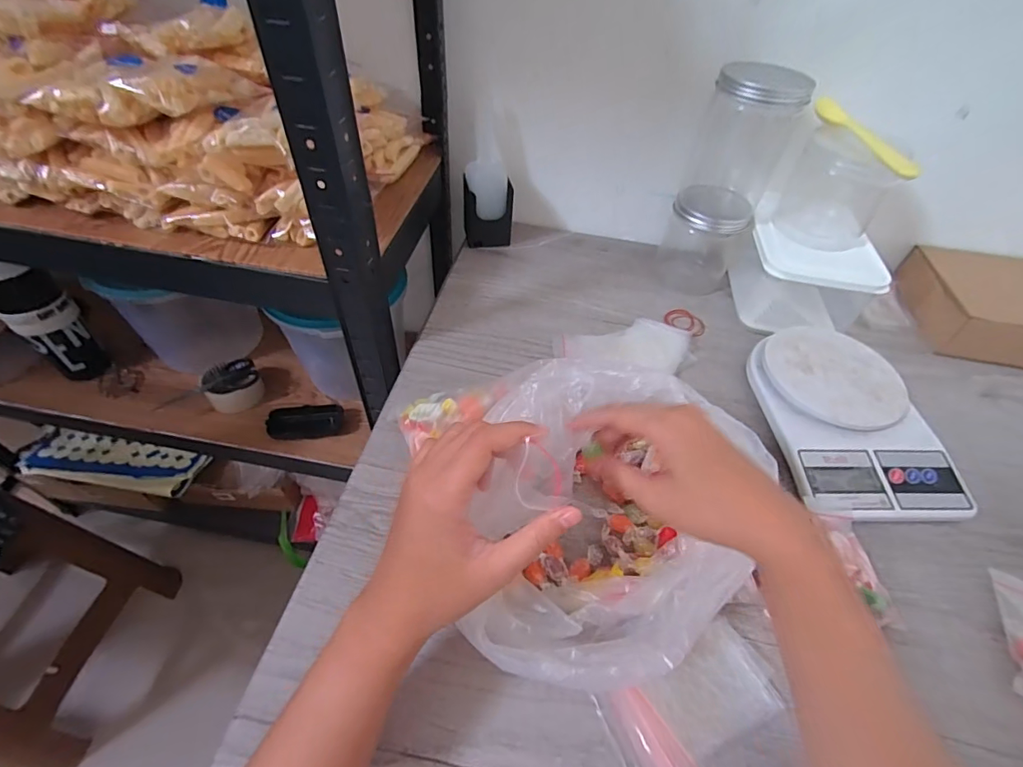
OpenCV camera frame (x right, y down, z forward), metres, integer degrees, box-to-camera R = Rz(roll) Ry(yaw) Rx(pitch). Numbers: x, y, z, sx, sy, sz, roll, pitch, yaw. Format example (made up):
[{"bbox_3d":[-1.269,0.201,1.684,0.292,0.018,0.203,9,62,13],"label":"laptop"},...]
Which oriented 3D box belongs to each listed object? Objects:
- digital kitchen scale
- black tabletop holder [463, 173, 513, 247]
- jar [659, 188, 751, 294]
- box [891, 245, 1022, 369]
[{"bbox_3d":[0.322,0.027,0.452,0.152,0.036,0.213,3,49,-2],"label":"digital kitchen scale"},{"bbox_3d":[-0.031,-0.228,0.626,0.066,0.075,0.035,3,49,-2],"label":"black tabletop holder"},{"bbox_3d":[0.236,-0.181,0.580,0.087,0.113,0.088,2,49,-3],"label":"jar"},{"bbox_3d":[0.577,-0.095,0.563,0.178,0.056,0.173,9,49,3],"label":"box"}]

